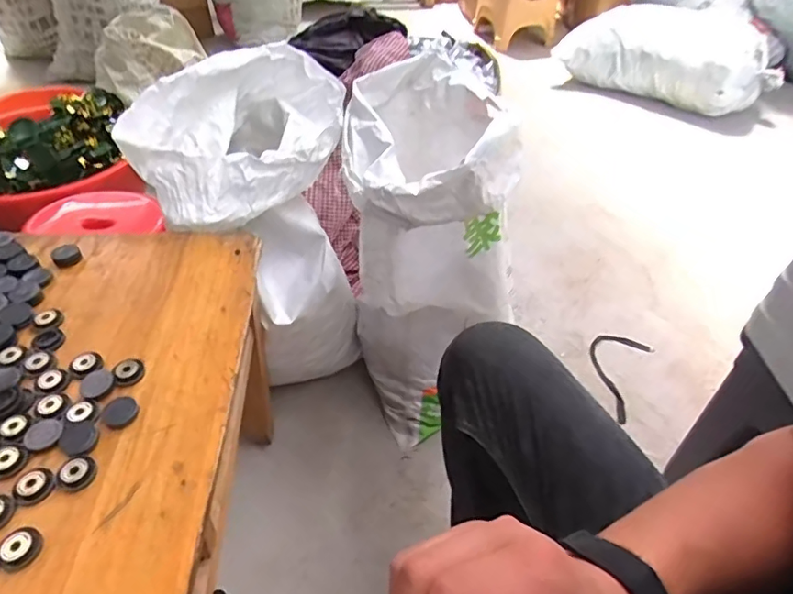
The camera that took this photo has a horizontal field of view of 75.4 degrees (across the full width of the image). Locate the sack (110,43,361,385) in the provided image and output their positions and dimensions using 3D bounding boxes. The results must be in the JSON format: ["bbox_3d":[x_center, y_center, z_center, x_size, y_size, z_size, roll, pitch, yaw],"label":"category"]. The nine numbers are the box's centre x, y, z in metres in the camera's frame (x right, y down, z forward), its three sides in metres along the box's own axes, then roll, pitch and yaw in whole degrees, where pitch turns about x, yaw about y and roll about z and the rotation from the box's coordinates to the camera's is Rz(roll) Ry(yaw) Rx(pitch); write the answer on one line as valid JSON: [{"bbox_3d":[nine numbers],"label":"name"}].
[{"bbox_3d":[-0.258,-0.136,0.996,0.334,0.532,0.396,-3,45,-6],"label":"sack"}]

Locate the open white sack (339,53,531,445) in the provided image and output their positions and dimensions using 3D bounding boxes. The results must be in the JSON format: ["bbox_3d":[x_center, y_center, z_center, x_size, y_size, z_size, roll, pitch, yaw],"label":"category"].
[{"bbox_3d":[0.057,-0.094,1.013,0.287,0.584,0.449,-3,45,-6],"label":"open white sack"}]

